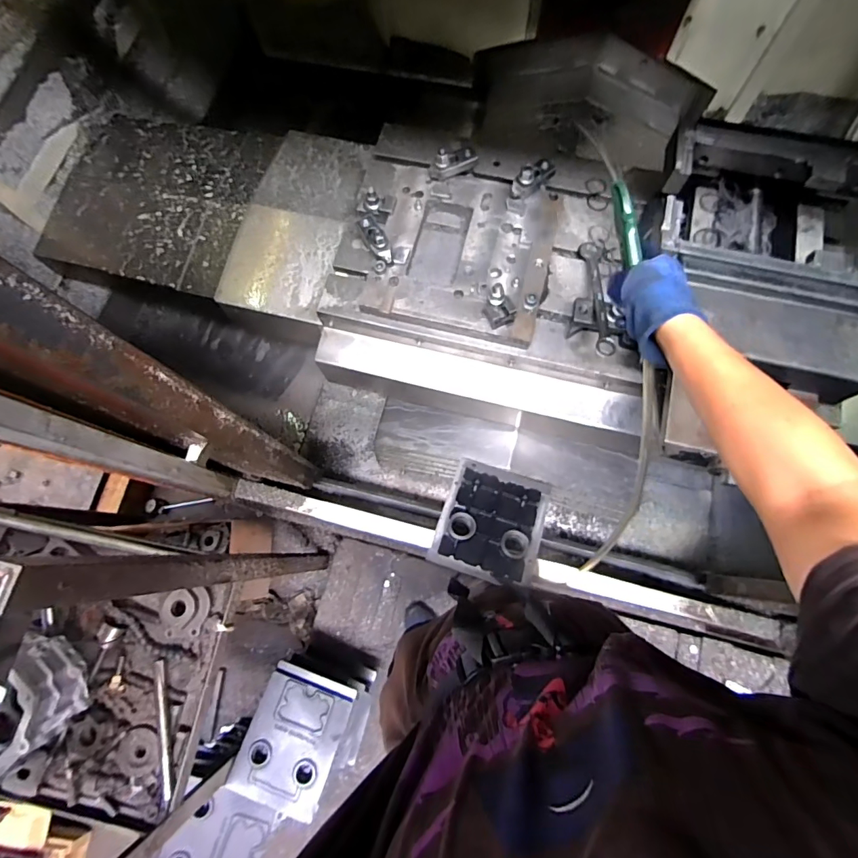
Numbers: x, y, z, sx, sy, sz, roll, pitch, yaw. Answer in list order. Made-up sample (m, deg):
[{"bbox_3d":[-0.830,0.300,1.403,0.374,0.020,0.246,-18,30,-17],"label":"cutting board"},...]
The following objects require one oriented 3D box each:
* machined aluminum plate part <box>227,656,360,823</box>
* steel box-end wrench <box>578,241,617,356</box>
[{"bbox_3d":[-0.323,0.734,1.068,0.213,0.034,0.283,18,76,7],"label":"machined aluminum plate part"},{"bbox_3d":[0.314,-0.250,0.839,0.037,0.024,0.288,3,59,3],"label":"steel box-end wrench"}]

